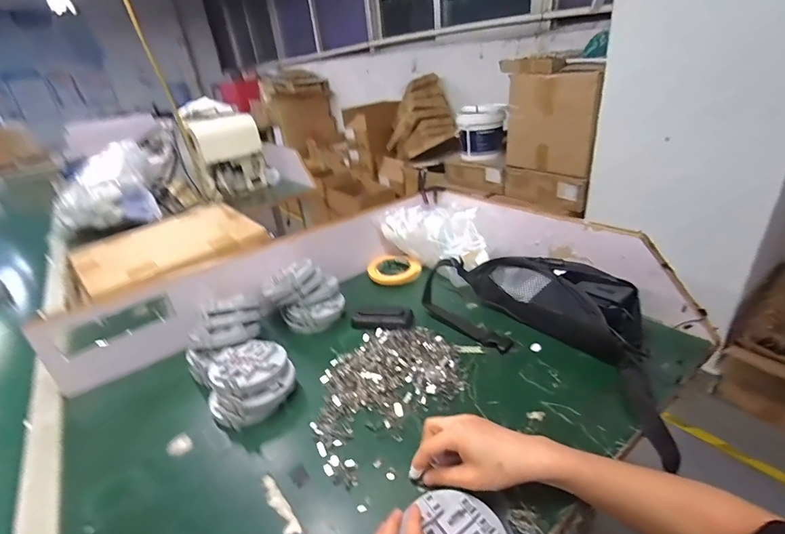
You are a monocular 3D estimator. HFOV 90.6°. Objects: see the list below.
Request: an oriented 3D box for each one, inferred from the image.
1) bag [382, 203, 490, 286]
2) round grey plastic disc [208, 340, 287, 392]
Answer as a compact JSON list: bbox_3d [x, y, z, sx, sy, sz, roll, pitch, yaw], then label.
[{"bbox_3d":[0.089,-0.059,0.796,0.106,0.123,0.238,-25,34,-31],"label":"bag"},{"bbox_3d":[-0.203,0.134,0.547,0.098,0.016,0.095,-5,28,3],"label":"round grey plastic disc"}]

